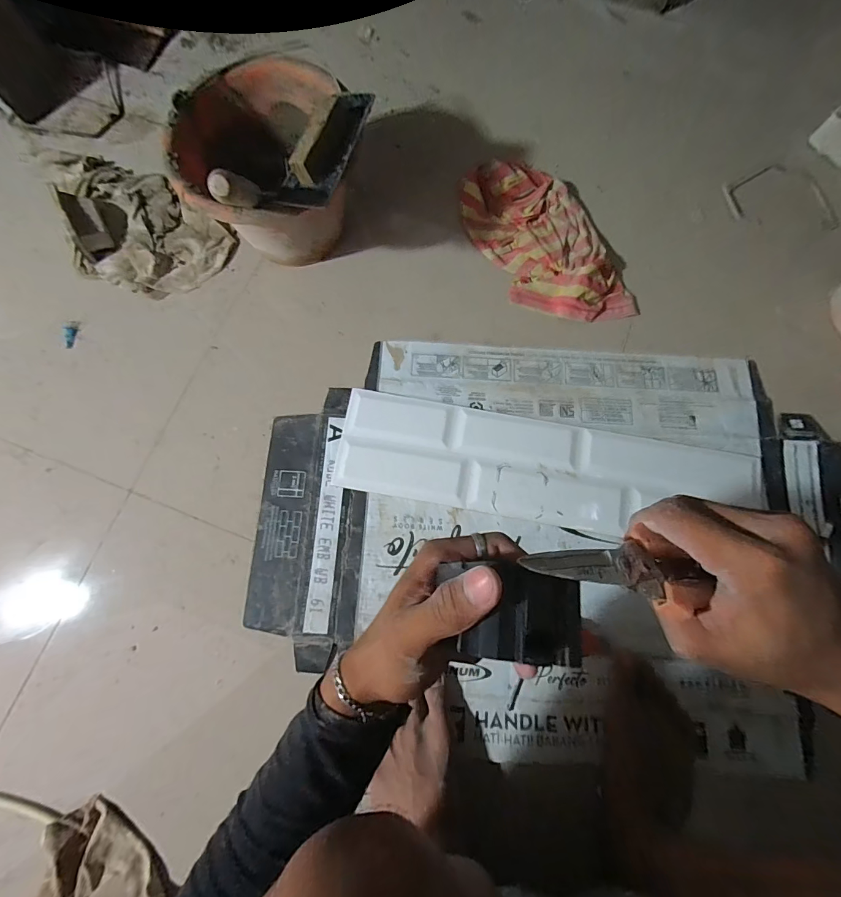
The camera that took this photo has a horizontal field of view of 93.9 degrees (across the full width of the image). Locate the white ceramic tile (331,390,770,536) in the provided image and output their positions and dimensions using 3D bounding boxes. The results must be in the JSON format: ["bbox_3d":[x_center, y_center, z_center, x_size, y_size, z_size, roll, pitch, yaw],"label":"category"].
[{"bbox_3d":[0.175,0.026,0.558,0.589,0.009,0.149,9,78,2],"label":"white ceramic tile"}]

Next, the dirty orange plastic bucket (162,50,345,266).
[{"bbox_3d":[-0.223,-0.385,0.561,0.205,0.186,0.228,1,78,1],"label":"dirty orange plastic bucket"}]

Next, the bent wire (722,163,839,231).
[{"bbox_3d":[0.593,-0.423,0.649,0.177,0.012,0.122,9,78,2],"label":"bent wire"}]

